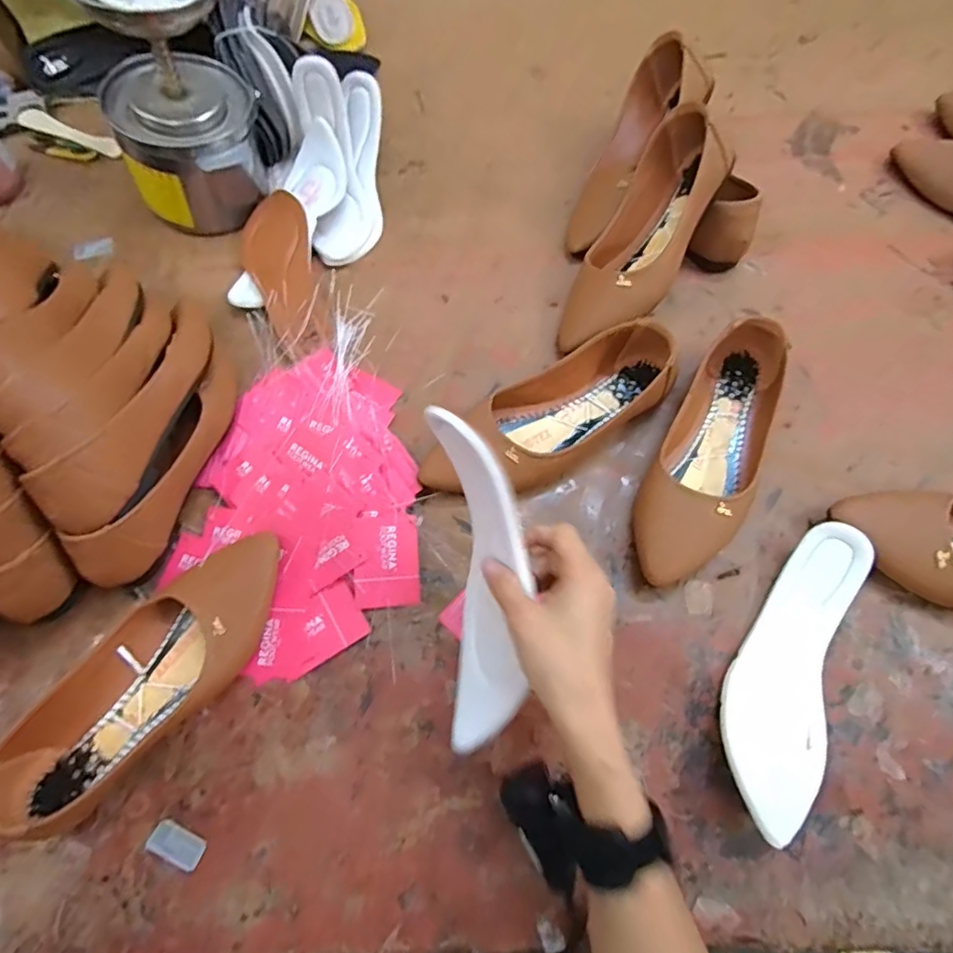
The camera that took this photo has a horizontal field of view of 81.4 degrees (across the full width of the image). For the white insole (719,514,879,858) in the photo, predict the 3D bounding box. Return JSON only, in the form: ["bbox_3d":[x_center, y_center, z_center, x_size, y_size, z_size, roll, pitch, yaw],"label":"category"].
[{"bbox_3d":[0.242,0.142,0.416,0.075,0.040,0.228,28,70,12],"label":"white insole"}]

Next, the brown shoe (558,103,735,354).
[{"bbox_3d":[0.155,-0.223,0.522,0.084,0.071,0.263,29,88,14],"label":"brown shoe"}]

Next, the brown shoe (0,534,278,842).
[{"bbox_3d":[-0.248,0.148,0.414,0.094,0.057,0.256,37,73,15],"label":"brown shoe"}]

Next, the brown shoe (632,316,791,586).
[{"bbox_3d":[0.204,-0.022,0.474,0.081,0.061,0.246,26,70,12],"label":"brown shoe"}]

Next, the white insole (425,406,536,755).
[{"bbox_3d":[0.006,0.067,0.373,0.055,0.047,0.218,-3,92,2],"label":"white insole"}]

